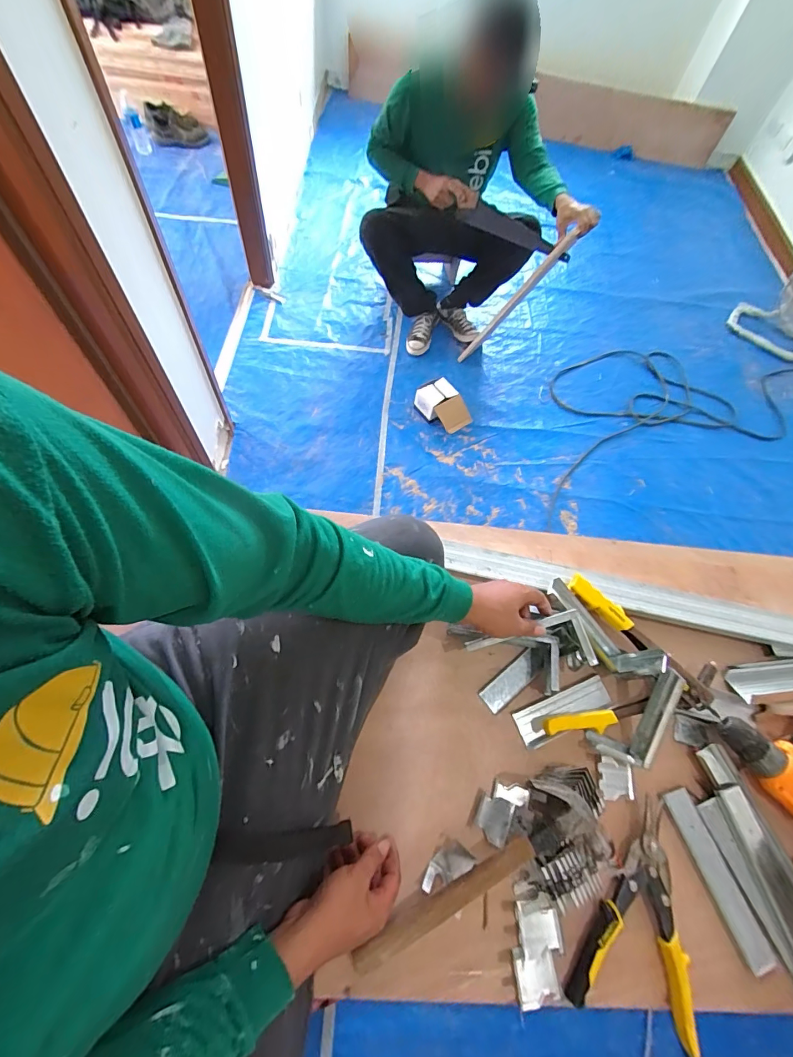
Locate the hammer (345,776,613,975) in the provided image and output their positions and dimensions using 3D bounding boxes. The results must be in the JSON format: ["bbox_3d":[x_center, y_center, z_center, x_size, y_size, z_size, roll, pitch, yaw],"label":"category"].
[{"bbox_3d":[0.095,0.409,0.493,0.315,0.053,0.106,-25,69,-17],"label":"hammer"}]

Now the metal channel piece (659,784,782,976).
[{"bbox_3d":[0.416,0.449,0.555,0.037,0.011,0.193,-21,63,1],"label":"metal channel piece"}]

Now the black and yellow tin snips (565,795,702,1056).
[{"bbox_3d":[0.315,0.482,0.516,0.133,0.030,0.231,34,66,11],"label":"black and yellow tin snips"}]

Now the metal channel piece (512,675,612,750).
[{"bbox_3d":[0.245,0.263,0.618,0.151,0.018,0.048,-17,76,-15],"label":"metal channel piece"}]

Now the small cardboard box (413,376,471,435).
[{"bbox_3d":[0.182,-0.478,1.697,0.142,0.126,0.220,-30,70,-18],"label":"small cardboard box"}]

